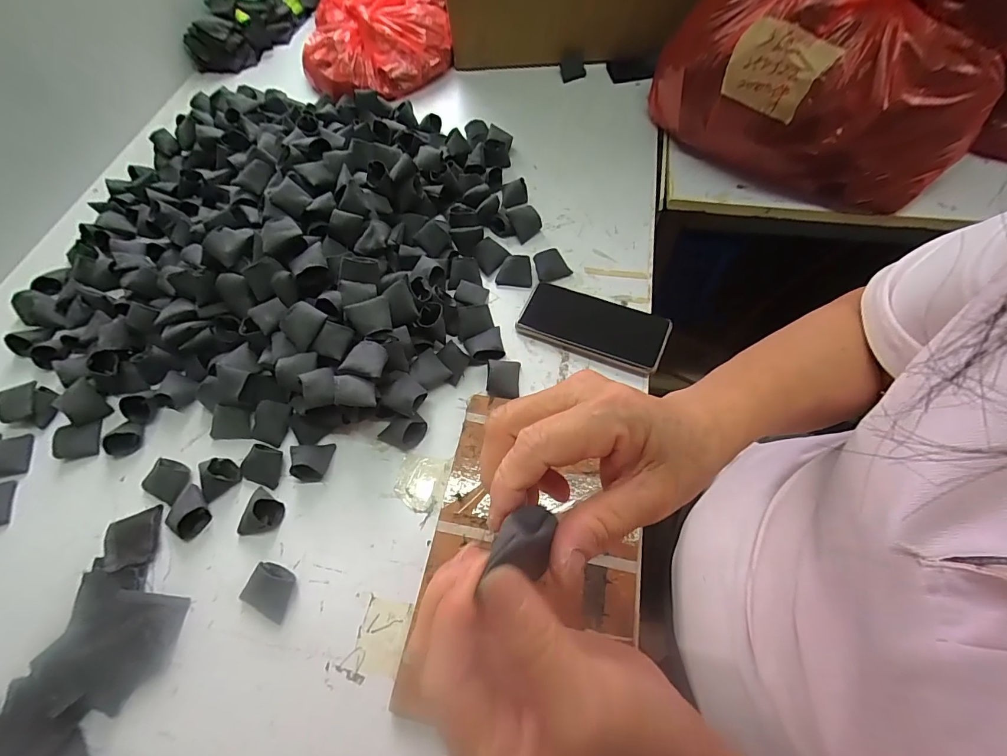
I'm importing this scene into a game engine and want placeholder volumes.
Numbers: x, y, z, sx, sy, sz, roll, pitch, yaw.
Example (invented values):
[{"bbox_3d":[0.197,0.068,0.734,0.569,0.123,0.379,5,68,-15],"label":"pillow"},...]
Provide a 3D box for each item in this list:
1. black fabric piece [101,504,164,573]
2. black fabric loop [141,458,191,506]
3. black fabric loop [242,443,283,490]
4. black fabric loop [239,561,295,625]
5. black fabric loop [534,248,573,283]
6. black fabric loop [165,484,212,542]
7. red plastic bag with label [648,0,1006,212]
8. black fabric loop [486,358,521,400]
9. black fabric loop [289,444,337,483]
[{"bbox_3d":[-0.352,0.152,0.408,0.049,0.011,0.053,-21,63,-8],"label":"black fabric piece"},{"bbox_3d":[-0.339,0.101,0.430,0.040,0.025,0.036,26,67,16],"label":"black fabric loop"},{"bbox_3d":[-0.241,0.085,0.430,0.037,0.016,0.035,17,65,12],"label":"black fabric loop"},{"bbox_3d":[-0.204,0.185,0.377,0.039,0.017,0.036,20,65,13],"label":"black fabric loop"},{"bbox_3d":[0.059,-0.138,0.529,0.042,0.024,0.033,-19,63,-6],"label":"black fabric loop"},{"bbox_3d":[-0.304,0.125,0.411,0.041,0.023,0.040,29,68,17],"label":"black fabric loop"},{"bbox_3d":[0.355,-0.341,0.503,0.343,0.212,0.147,21,66,14],"label":"red plastic bag with label"},{"bbox_3d":[0.000,0.001,0.460,0.033,0.018,0.044,1,62,4],"label":"black fabric loop"},{"bbox_3d":[-0.191,0.080,0.427,0.038,0.027,0.036,-12,62,-3],"label":"black fabric loop"}]

